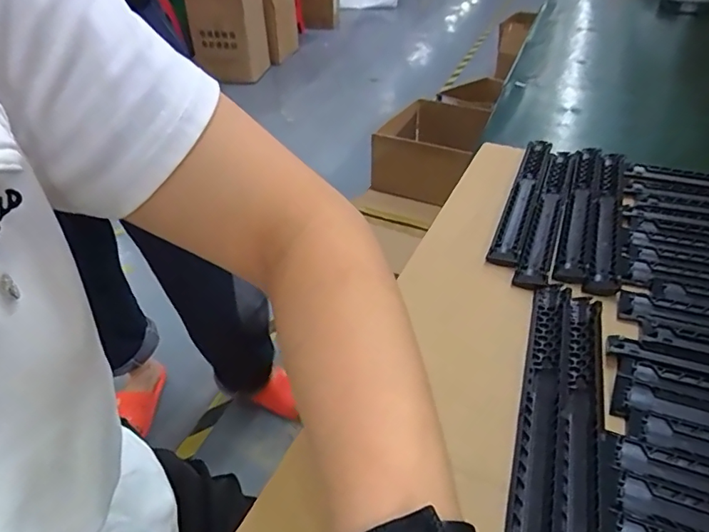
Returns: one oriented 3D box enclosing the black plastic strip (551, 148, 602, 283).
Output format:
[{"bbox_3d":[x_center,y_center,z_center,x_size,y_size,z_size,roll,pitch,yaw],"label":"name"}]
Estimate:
[{"bbox_3d":[0.210,-0.056,0.470,0.021,0.008,0.228,12,41,22],"label":"black plastic strip"}]

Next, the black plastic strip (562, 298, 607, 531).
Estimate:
[{"bbox_3d":[0.126,0.093,0.280,0.022,0.007,0.233,9,40,19],"label":"black plastic strip"}]

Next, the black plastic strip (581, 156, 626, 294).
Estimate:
[{"bbox_3d":[0.226,-0.048,0.453,0.024,0.006,0.221,12,41,22],"label":"black plastic strip"}]

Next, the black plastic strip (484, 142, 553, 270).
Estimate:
[{"bbox_3d":[0.164,-0.071,0.490,0.023,0.008,0.230,11,41,22],"label":"black plastic strip"}]

